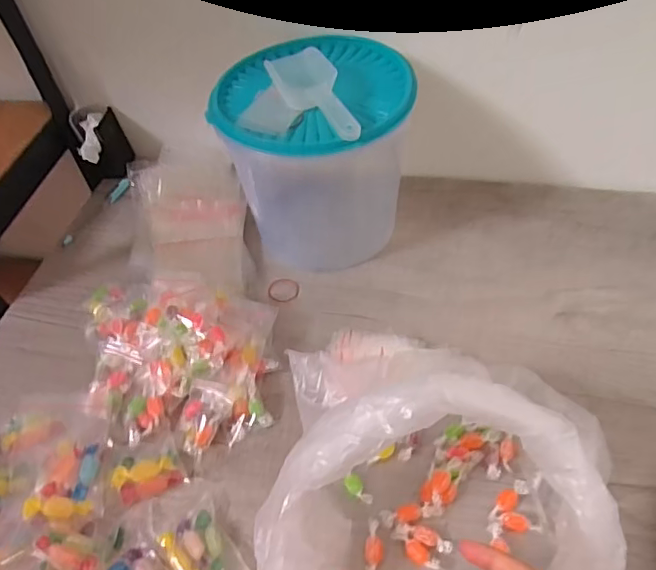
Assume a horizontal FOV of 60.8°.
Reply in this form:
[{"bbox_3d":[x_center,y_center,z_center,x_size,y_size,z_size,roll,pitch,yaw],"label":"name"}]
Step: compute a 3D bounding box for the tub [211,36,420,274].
[{"bbox_3d":[-0.009,-0.149,0.625,0.187,0.215,0.203,-3,49,4],"label":"tub"}]

